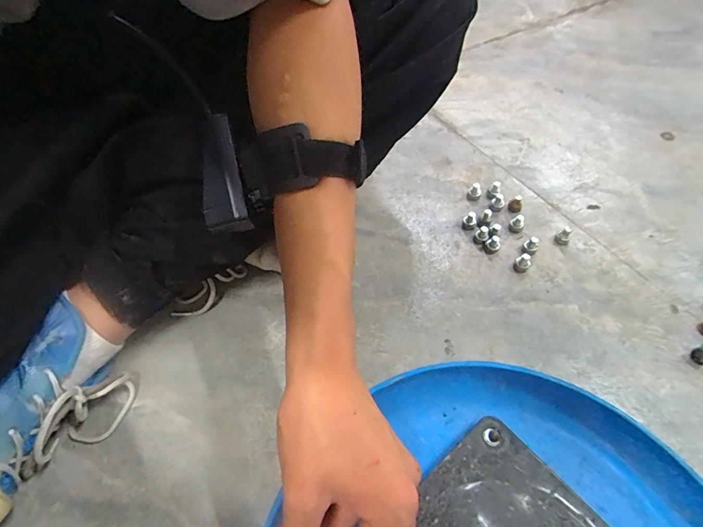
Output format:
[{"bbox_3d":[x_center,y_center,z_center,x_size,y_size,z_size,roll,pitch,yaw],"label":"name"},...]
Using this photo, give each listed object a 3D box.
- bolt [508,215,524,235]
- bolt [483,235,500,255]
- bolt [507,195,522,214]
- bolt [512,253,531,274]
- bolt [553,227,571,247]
[{"bbox_3d":[0.174,-0.041,0.409,0.014,0.016,0.016,27,59,19],"label":"bolt"},{"bbox_3d":[0.141,-0.018,0.391,0.014,0.018,0.015,22,58,16],"label":"bolt"},{"bbox_3d":[0.178,-0.064,0.424,0.014,0.016,0.015,27,59,19],"label":"bolt"},{"bbox_3d":[0.166,0.000,0.379,0.014,0.015,0.015,0,54,0],"label":"bolt"},{"bbox_3d":[0.215,-0.027,0.394,0.013,0.015,0.014,31,60,21],"label":"bolt"}]

